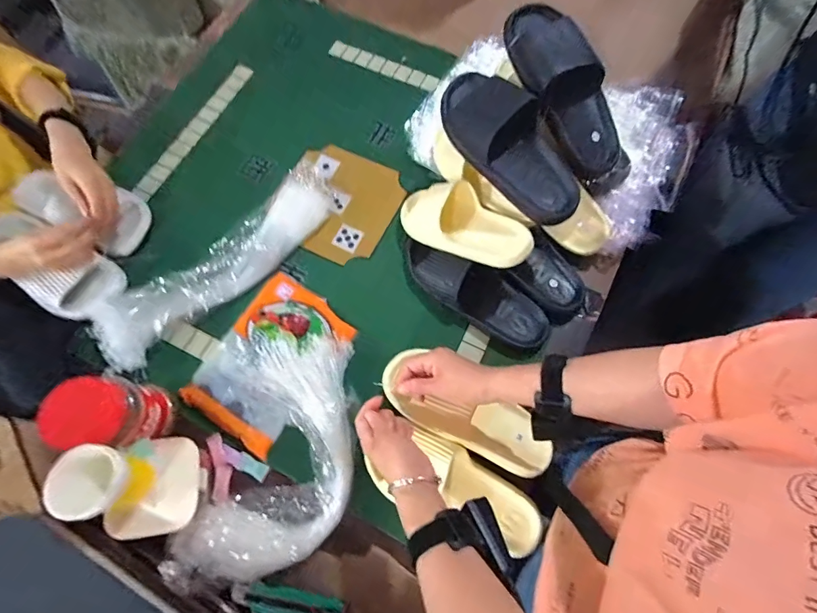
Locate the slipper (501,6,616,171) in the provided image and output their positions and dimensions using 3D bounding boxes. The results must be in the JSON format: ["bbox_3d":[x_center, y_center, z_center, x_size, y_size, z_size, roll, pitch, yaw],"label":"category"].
[{"bbox_3d":[0.230,-0.314,0.579,0.113,0.069,0.262,-40,104,-15],"label":"slipper"}]

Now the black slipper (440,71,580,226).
[{"bbox_3d":[0.145,-0.237,0.569,0.259,0.068,0.107,43,74,15],"label":"black slipper"}]

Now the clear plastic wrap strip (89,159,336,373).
[{"bbox_3d":[-0.301,-0.078,0.649,0.433,0.030,0.114,-42,74,-15],"label":"clear plastic wrap strip"}]

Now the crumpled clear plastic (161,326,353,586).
[{"bbox_3d":[-0.191,0.192,0.548,0.228,0.042,0.327,1,68,0],"label":"crumpled clear plastic"}]

